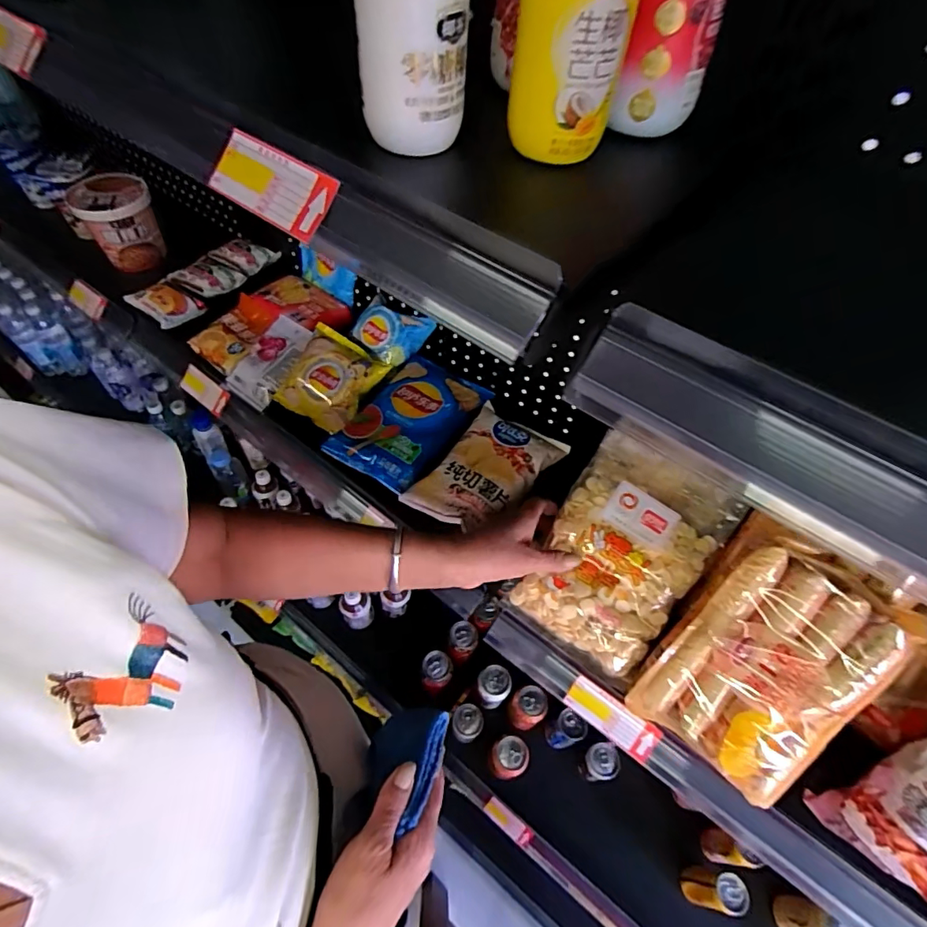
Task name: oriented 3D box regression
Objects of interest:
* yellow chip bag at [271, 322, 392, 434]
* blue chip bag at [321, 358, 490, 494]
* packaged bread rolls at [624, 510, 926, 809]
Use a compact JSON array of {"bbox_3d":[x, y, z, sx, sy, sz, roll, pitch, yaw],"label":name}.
[{"bbox_3d":[-0.178,-0.114,0.674,0.122,0.054,0.113,32,58,17],"label":"yellow chip bag"},{"bbox_3d":[-0.071,-0.063,0.653,0.142,0.043,0.194,30,58,16],"label":"blue chip bag"},{"bbox_3d":[0.264,0.175,0.444,0.143,0.060,0.219,36,105,22],"label":"packaged bread rolls"}]

